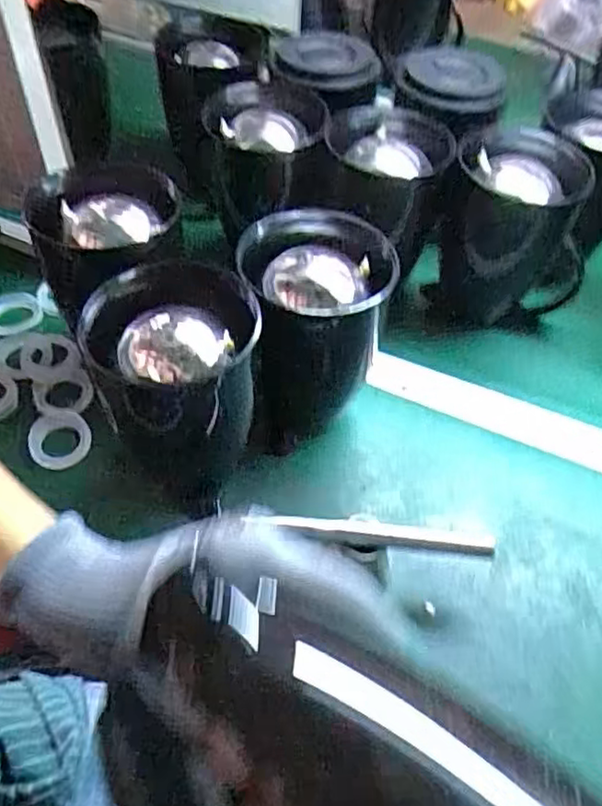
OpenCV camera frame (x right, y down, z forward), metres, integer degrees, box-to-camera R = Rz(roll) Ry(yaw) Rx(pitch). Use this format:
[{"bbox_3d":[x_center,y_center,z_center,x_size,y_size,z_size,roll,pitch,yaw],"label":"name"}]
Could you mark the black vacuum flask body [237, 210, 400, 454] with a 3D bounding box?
[{"bbox_3d":[0.008,-0.060,0.590,0.126,0.182,0.136,3,50,-1],"label":"black vacuum flask body"}]

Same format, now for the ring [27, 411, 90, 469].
[{"bbox_3d":[-0.230,0.033,0.621,0.057,0.010,0.058,2,50,-2],"label":"ring"}]

